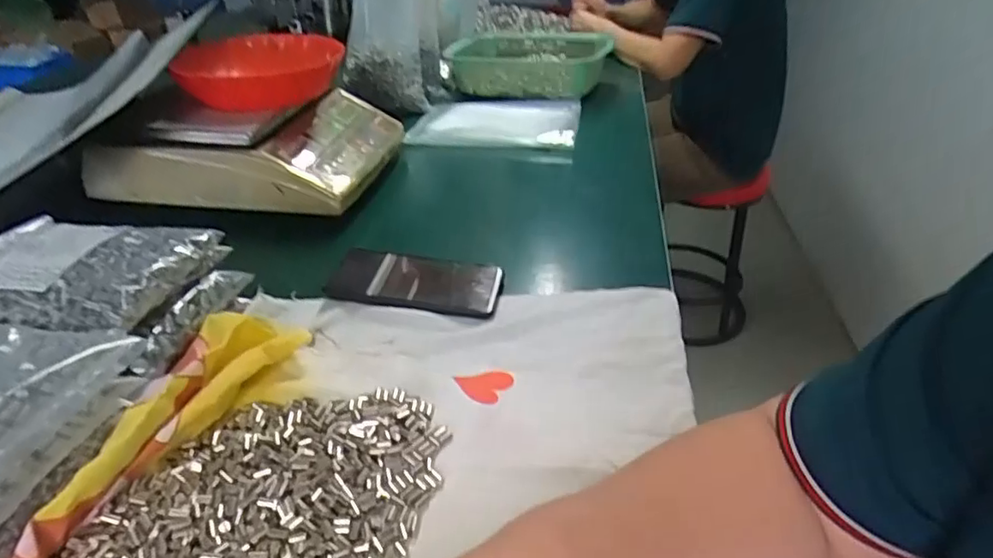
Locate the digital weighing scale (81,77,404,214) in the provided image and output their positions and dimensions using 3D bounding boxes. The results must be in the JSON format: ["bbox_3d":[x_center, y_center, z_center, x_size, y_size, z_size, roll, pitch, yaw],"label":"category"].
[{"bbox_3d":[-0.318,-0.197,0.807,0.315,0.091,0.315,3,34,4],"label":"digital weighing scale"}]

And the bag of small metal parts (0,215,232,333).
[{"bbox_3d":[-0.324,-0.005,0.457,0.174,0.041,0.139,4,35,-1],"label":"bag of small metal parts"}]

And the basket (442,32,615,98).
[{"bbox_3d":[0.060,-0.408,1.119,0.278,0.093,0.271,8,35,12],"label":"basket"}]

